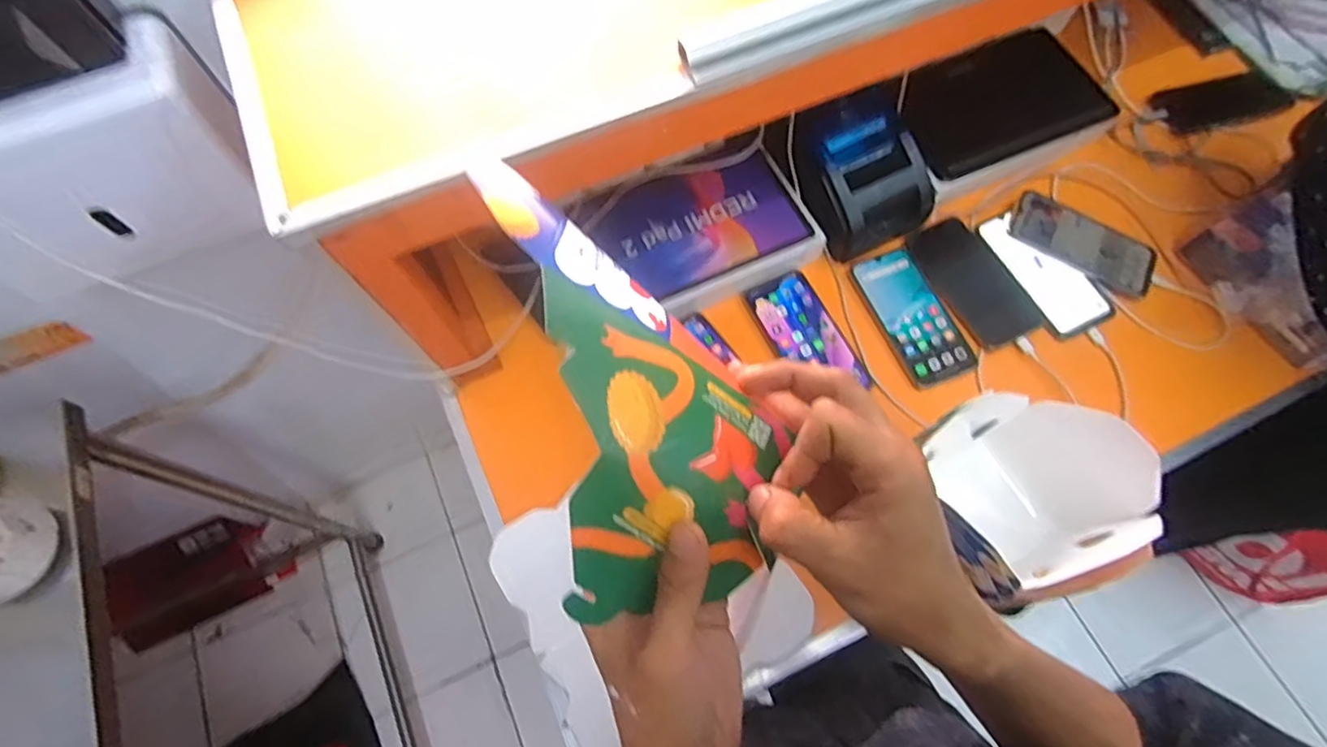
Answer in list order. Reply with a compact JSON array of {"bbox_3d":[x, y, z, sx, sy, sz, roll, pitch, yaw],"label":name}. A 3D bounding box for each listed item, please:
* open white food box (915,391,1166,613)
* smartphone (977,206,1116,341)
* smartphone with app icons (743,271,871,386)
[{"bbox_3d":[0.236,0.084,0.429,0.117,0.104,0.126,-37,71,-14],"label":"open white food box"},{"bbox_3d":[0.442,-0.122,0.733,0.073,0.014,0.166,-29,73,4],"label":"smartphone"},{"bbox_3d":[0.162,-0.044,0.716,0.076,0.010,0.153,-26,69,-10],"label":"smartphone with app icons"}]

